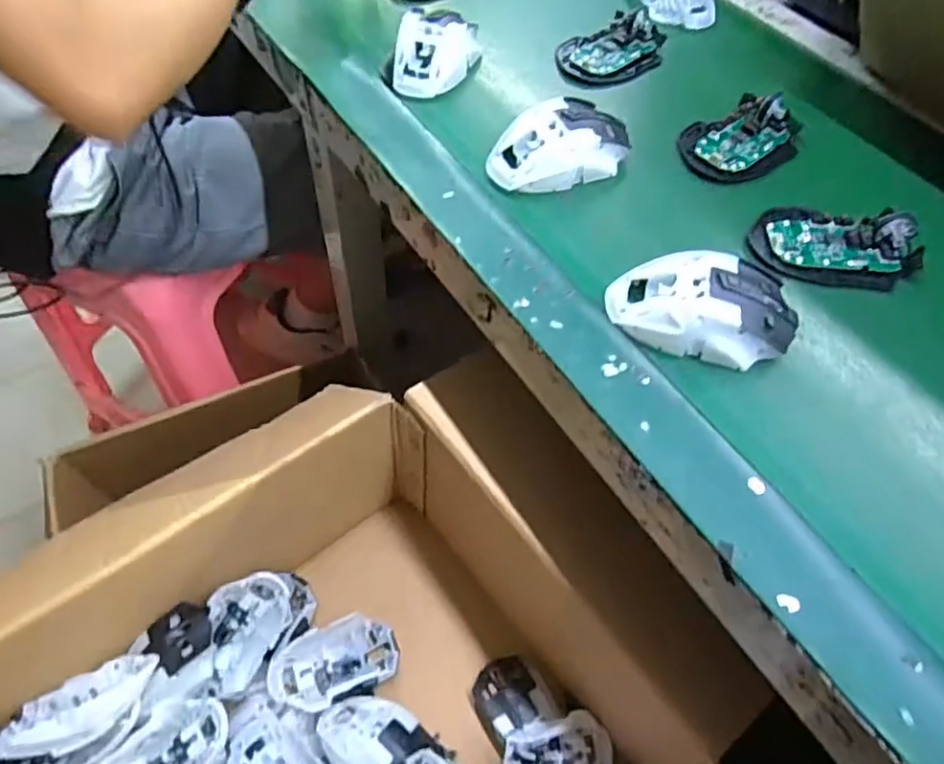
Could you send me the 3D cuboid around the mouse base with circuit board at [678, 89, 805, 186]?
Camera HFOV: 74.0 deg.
[{"bbox_3d":[0.222,-0.201,0.512,0.108,0.027,0.074,-34,66,-21],"label":"mouse base with circuit board"}]

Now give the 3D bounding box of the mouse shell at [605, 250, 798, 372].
[{"bbox_3d":[0.148,-0.048,0.400,0.118,0.040,0.064,11,58,4],"label":"mouse shell"}]

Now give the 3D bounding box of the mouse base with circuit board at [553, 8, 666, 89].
[{"bbox_3d":[0.133,-0.311,0.582,0.107,0.025,0.066,-27,63,-18],"label":"mouse base with circuit board"}]

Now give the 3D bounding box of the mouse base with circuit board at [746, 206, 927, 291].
[{"bbox_3d":[0.261,-0.098,0.444,0.114,0.025,0.065,9,58,3],"label":"mouse base with circuit board"}]

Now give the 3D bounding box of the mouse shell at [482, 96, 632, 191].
[{"bbox_3d":[0.067,-0.183,0.479,0.112,0.033,0.061,-22,62,-16],"label":"mouse shell"}]

